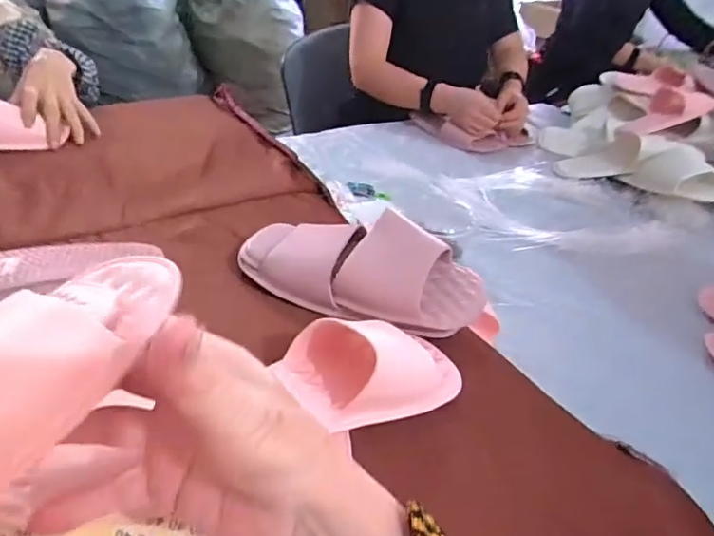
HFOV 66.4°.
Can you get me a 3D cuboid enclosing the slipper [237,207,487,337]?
[{"bbox_3d":[0.000,0.001,0.519,0.235,0.076,0.091,12,36,9],"label":"slipper"}]

